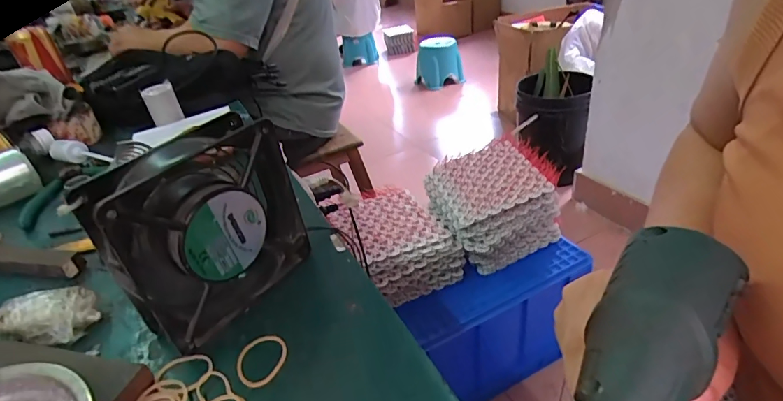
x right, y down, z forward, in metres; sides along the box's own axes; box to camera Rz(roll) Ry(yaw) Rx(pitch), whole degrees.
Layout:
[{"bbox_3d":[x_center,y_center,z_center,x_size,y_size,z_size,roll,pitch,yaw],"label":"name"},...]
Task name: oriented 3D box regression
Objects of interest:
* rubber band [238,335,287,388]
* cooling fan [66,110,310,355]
[{"bbox_3d":[-0.081,0.099,0.278,0.031,0.004,0.036,-17,34,-15],"label":"rubber band"},{"bbox_3d":[-0.126,0.020,0.301,0.044,0.120,0.123,18,40,34],"label":"cooling fan"}]

